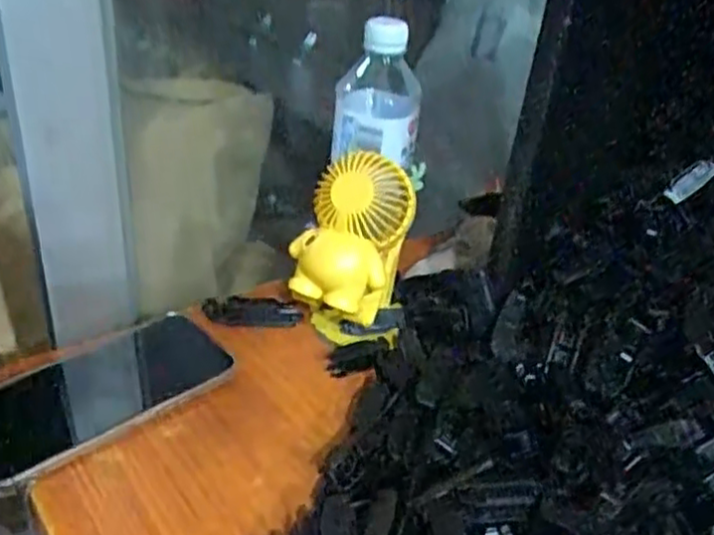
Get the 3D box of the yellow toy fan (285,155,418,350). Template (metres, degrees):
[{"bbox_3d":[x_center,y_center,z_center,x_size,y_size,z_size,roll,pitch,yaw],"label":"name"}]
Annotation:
[{"bbox_3d":[-0.005,0.000,0.501,0.075,0.151,0.078,15,33,13],"label":"yellow toy fan"}]

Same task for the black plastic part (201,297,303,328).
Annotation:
[{"bbox_3d":[-0.081,0.037,0.552,0.075,0.023,0.013,0,33,-10],"label":"black plastic part"}]

